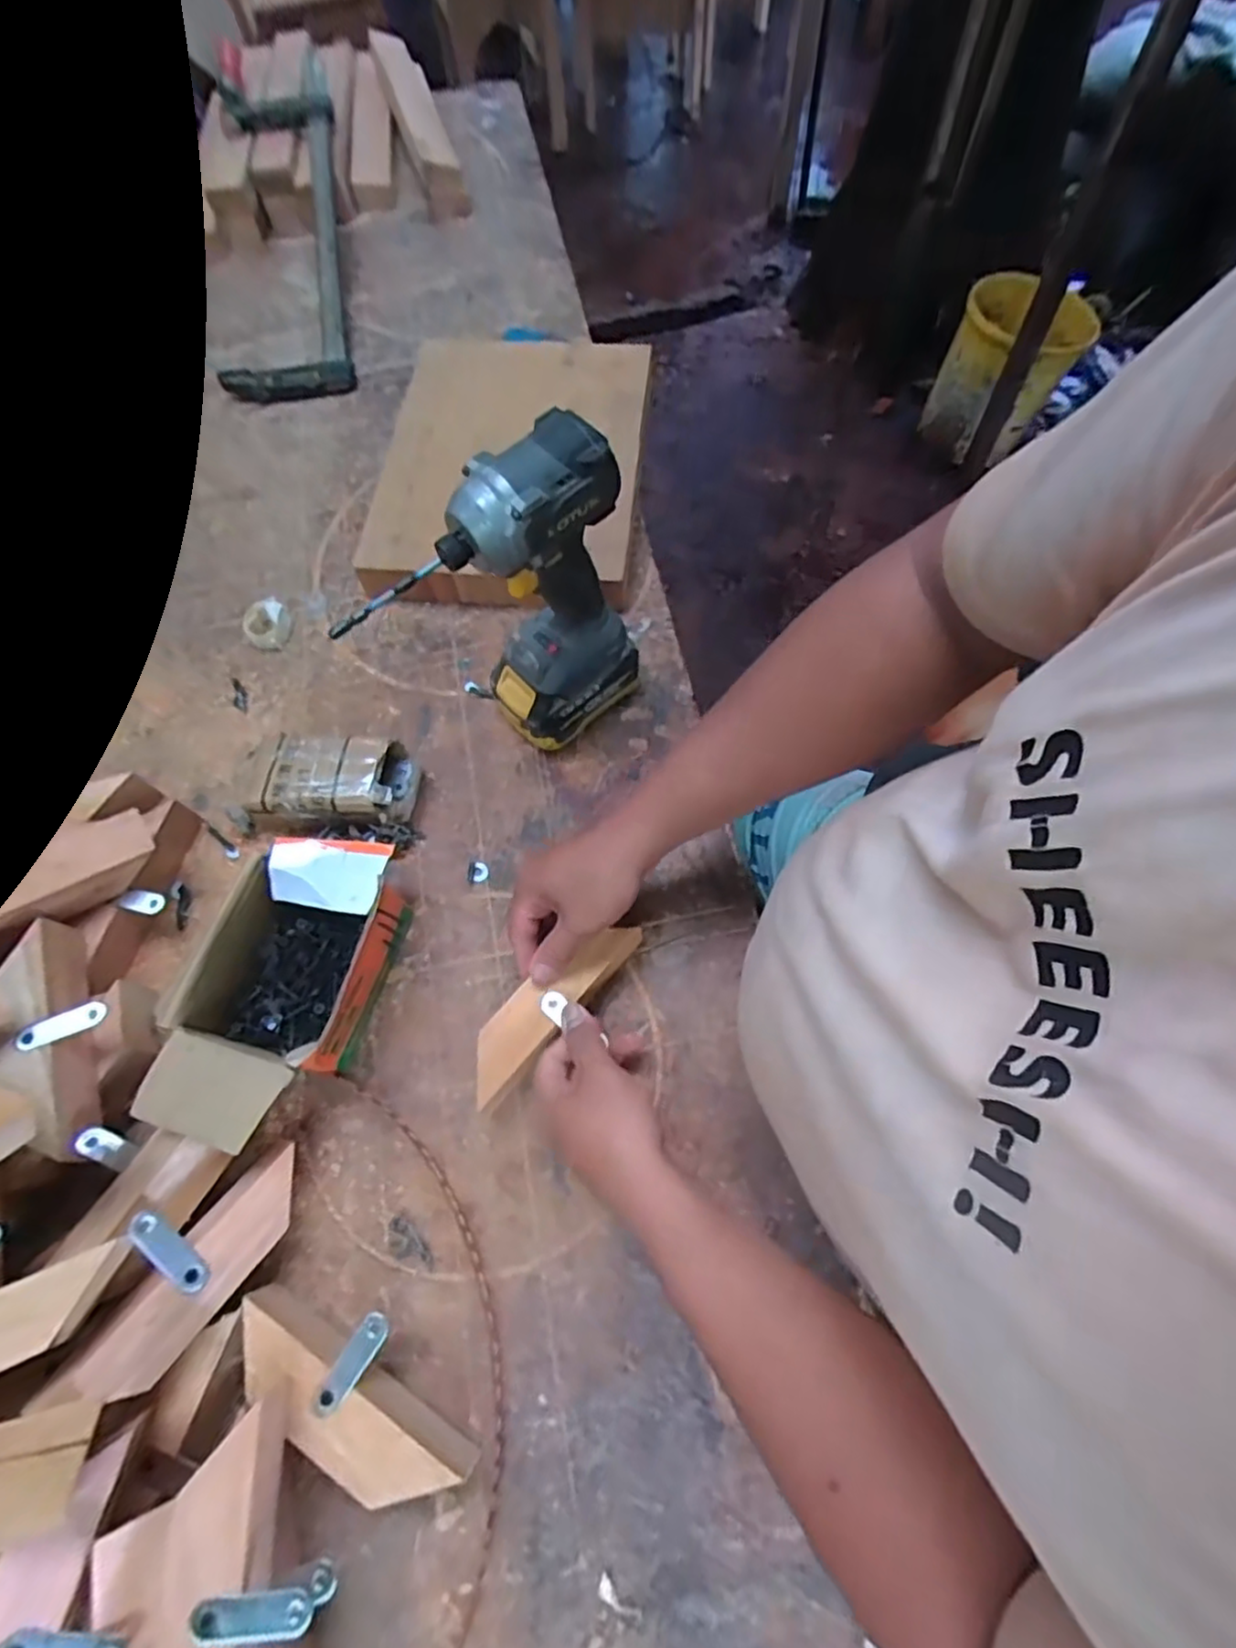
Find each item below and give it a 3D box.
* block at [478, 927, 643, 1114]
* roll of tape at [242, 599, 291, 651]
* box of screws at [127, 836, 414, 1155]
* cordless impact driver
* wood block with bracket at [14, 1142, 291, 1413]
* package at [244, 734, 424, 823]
[{"bbox_3d":[-0.046,0.122,0.463,0.149,0.015,0.043,-44,71,-9],"label":"block"},{"bbox_3d":[-0.335,-0.191,0.650,0.043,0.018,0.053,-33,69,-11],"label":"roll of tape"},{"bbox_3d":[-0.231,0.110,0.479,0.103,0.077,0.202,16,68,9],"label":"box of screws"},{"bbox_3d":[-0.078,-0.133,0.493,0.192,0.243,0.067,-39,70,-14],"label":"cordless impact driver"},{"bbox_3d":[-0.254,0.262,0.403,0.061,0.034,0.162,51,47,-10],"label":"wood block with bracket"},{"bbox_3d":[-0.232,-0.036,0.561,0.125,0.049,0.074,4,67,4],"label":"package"}]

